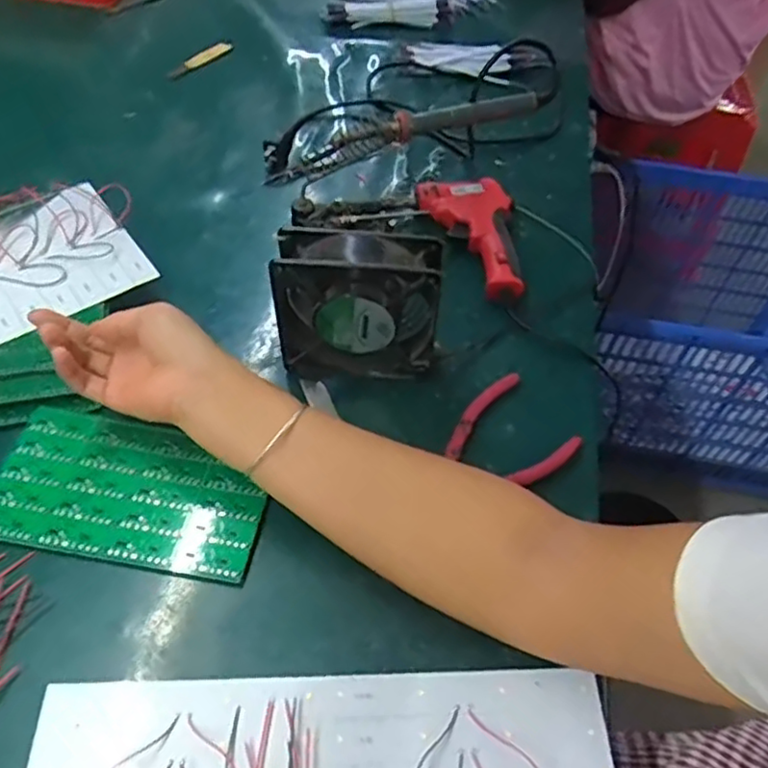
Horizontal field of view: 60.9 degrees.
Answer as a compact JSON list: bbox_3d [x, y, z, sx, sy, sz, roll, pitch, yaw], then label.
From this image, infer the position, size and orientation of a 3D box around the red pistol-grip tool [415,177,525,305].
[{"bbox_3d":[0.103,-0.147,0.632,0.082,0.032,0.160,-22,57,-21],"label":"red pistol-grip tool"}]

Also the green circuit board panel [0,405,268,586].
[{"bbox_3d":[-0.179,0.074,0.465,0.188,0.005,0.105,10,53,4],"label":"green circuit board panel"}]

